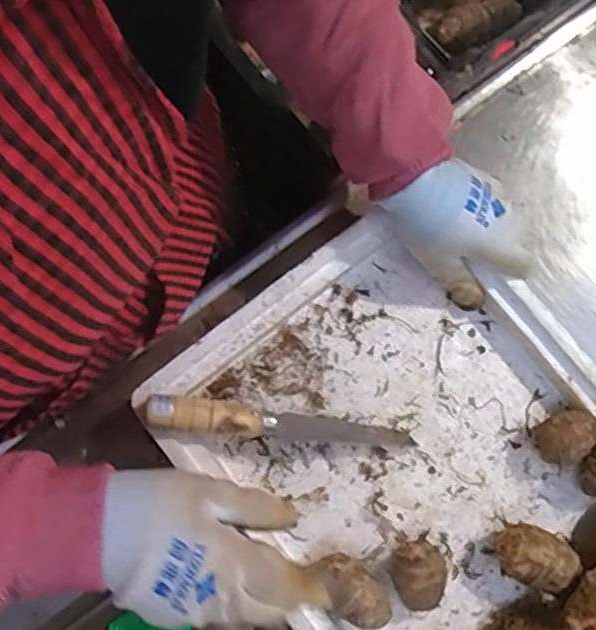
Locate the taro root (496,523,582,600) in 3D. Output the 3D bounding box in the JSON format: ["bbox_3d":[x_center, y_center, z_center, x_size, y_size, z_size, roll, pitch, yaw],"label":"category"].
[{"bbox_3d":[0.172,0.178,0.467,0.057,0.039,0.041,33,80,7],"label":"taro root"}]

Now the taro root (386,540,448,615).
[{"bbox_3d":[0.087,0.190,0.465,0.038,0.044,0.046,-24,79,-5],"label":"taro root"}]

